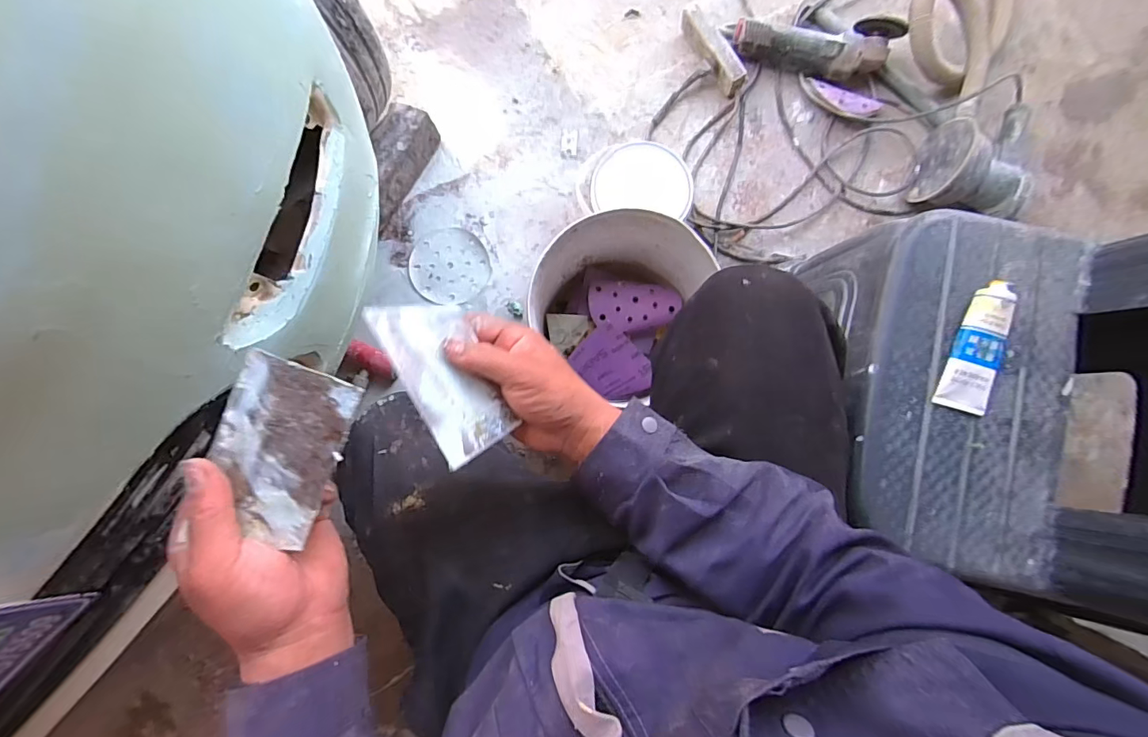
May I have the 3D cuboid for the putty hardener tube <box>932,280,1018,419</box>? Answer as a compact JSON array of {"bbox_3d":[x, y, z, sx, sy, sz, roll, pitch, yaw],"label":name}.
[{"bbox_3d":[0.440,-0.023,0.515,0.052,0.030,0.145,22,84,2],"label":"putty hardener tube"}]

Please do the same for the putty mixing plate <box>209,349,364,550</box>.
[{"bbox_3d":[-0.194,0.052,0.316,0.074,0.004,0.111,22,89,-7],"label":"putty mixing plate"}]

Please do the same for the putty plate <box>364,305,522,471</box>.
[{"bbox_3d":[-0.098,0.005,0.377,0.069,0.004,0.128,-30,94,-40],"label":"putty plate"}]

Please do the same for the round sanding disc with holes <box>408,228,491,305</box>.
[{"bbox_3d":[-0.224,-0.185,0.870,0.141,0.004,0.136,0,84,0],"label":"round sanding disc with holes"}]

